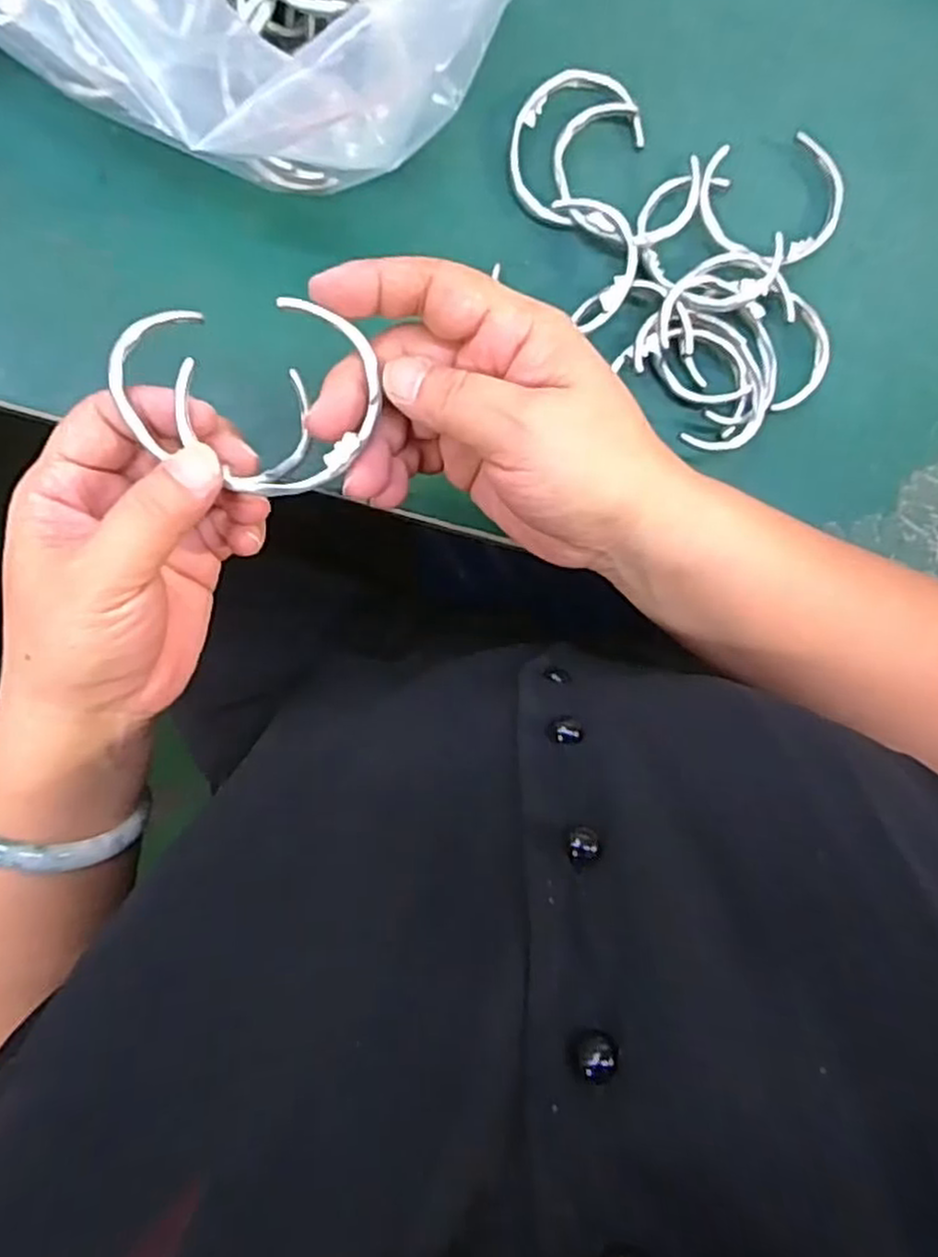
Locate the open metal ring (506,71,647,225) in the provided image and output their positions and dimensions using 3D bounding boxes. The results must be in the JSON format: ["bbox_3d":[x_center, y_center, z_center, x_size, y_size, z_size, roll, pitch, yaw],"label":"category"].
[{"bbox_3d":[0.044,-0.218,0.328,0.050,0.008,0.069,44,89,-4],"label":"open metal ring"}]

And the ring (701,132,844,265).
[{"bbox_3d":[0.137,-0.193,0.330,0.068,0.010,0.058,-23,94,-6],"label":"ring"}]

